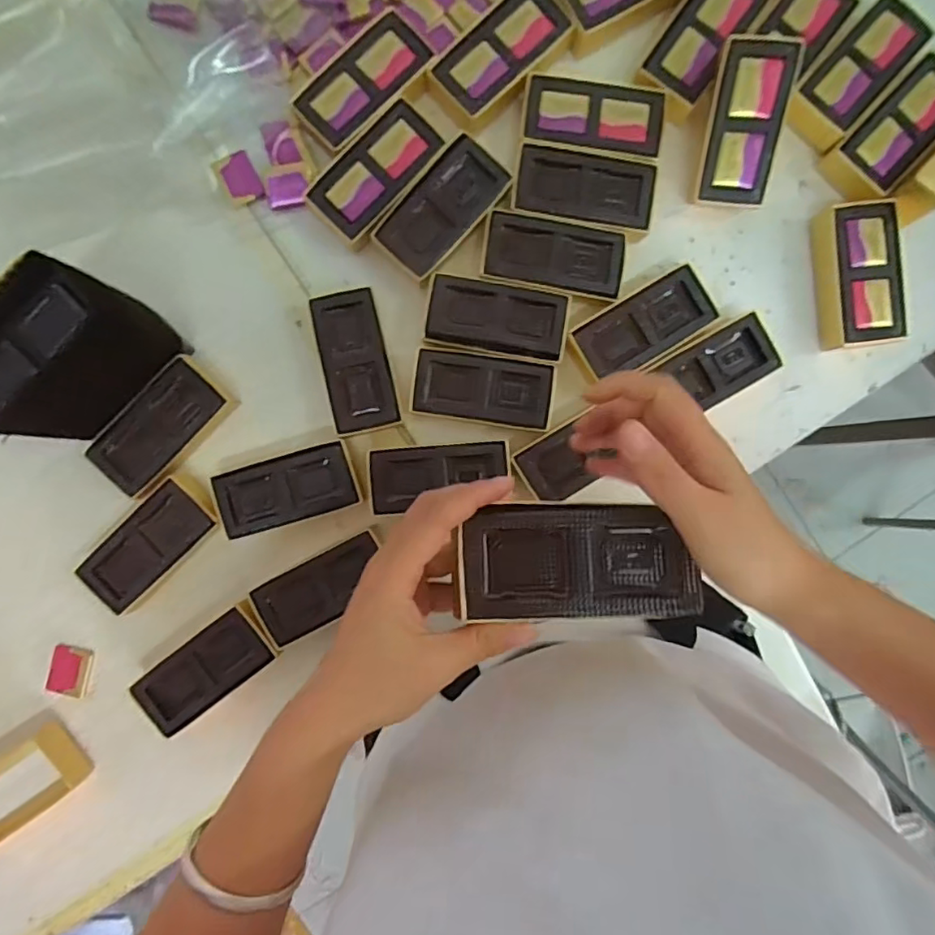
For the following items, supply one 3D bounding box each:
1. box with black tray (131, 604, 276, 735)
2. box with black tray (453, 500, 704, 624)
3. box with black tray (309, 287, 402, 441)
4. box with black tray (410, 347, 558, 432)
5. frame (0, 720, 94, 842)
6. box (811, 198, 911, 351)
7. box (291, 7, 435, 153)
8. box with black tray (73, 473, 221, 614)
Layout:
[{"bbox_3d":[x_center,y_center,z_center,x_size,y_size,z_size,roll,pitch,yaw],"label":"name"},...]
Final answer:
[{"bbox_3d":[-0.217,0.167,0.490,0.110,0.032,0.053,-37,93,1],"label":"box with black tray"},{"bbox_3d":[0.051,0.045,0.276,0.110,0.016,0.054,0,93,3],"label":"box with black tray"},{"bbox_3d":[-0.091,-0.085,0.482,0.053,0.030,0.111,-13,93,-1],"label":"box with black tray"},{"bbox_3d":[0.013,-0.065,0.489,0.114,0.028,0.054,8,92,-1],"label":"box with black tray"},{"bbox_3d":[-0.386,0.275,0.495,0.119,0.033,0.057,-35,91,0],"label":"frame"},{"bbox_3d":[0.331,-0.160,0.492,0.064,0.033,0.114,-6,93,-1],"label":"box"},{"bbox_3d":[-0.084,-0.312,0.477,0.113,0.024,0.056,-44,93,1],"label":"box"},{"bbox_3d":[-0.262,0.061,0.490,0.115,0.033,0.055,-44,93,1],"label":"box with black tray"}]

